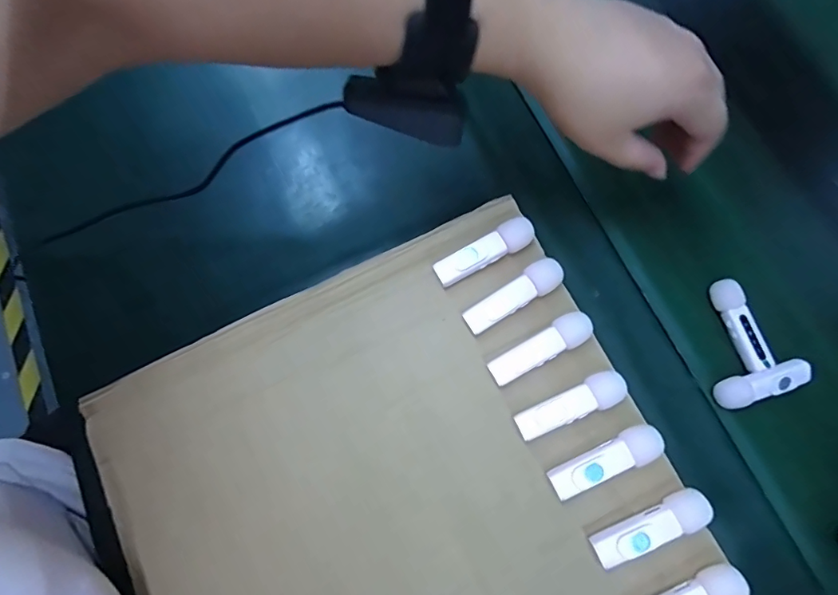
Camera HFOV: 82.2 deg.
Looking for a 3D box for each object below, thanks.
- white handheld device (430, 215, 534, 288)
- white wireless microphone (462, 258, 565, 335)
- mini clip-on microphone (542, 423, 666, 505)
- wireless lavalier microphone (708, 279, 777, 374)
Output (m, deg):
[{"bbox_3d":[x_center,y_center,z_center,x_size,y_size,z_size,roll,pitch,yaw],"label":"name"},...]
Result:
[{"bbox_3d":[0.040,-0.027,0.299,0.064,0.023,0.017,-27,76,-9],"label":"white handheld device"},{"bbox_3d":[0.057,0.001,0.292,0.063,0.021,0.019,-33,78,-11],"label":"white wireless microphone"},{"bbox_3d":[0.102,0.091,0.265,0.062,0.020,0.019,-27,76,-9],"label":"mini clip-on microphone"},{"bbox_3d":[0.224,0.019,0.335,0.016,0.013,0.064,-16,75,-6],"label":"wireless lavalier microphone"}]

